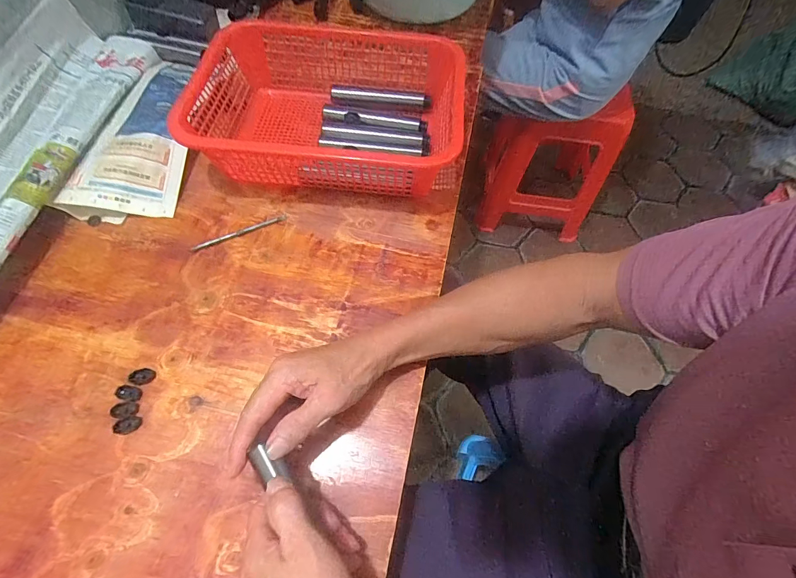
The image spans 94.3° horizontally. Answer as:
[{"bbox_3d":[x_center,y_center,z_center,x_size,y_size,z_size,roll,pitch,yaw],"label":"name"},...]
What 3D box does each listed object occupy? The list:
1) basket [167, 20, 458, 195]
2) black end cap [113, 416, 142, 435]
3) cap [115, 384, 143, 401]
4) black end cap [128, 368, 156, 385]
[{"bbox_3d":[-0.088,-0.234,0.500,0.334,0.102,0.243,4,61,0],"label":"basket"},{"bbox_3d":[-0.257,0.129,0.350,0.023,0.004,0.014,-24,65,-15],"label":"black end cap"},{"bbox_3d":[-0.266,0.103,0.364,0.025,0.006,0.014,11,61,4],"label":"cap"},{"bbox_3d":[-0.258,0.088,0.372,0.024,0.005,0.017,-2,61,-3],"label":"black end cap"}]

